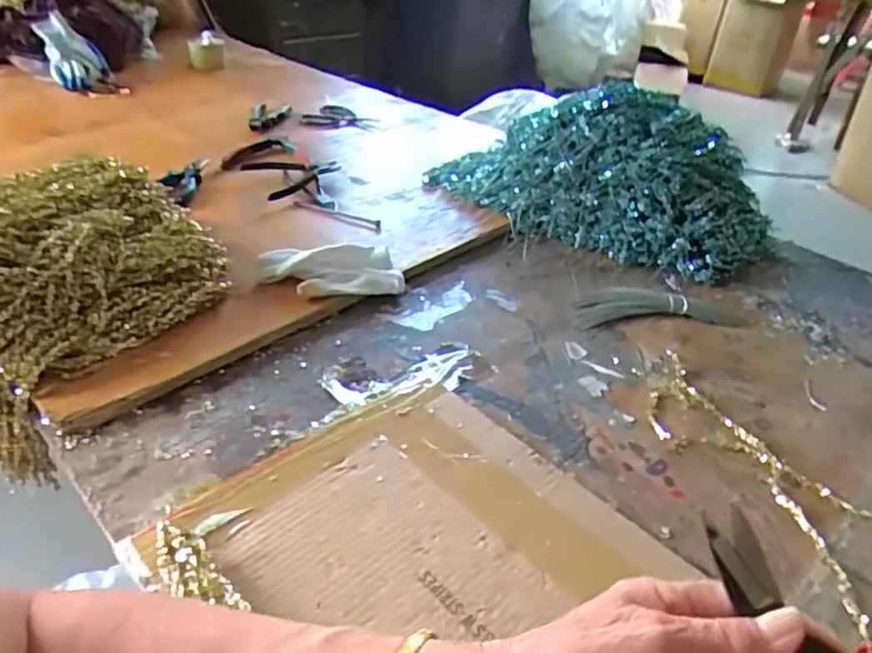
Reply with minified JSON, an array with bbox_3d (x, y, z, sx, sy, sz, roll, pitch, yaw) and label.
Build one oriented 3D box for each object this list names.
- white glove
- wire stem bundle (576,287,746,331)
[{"bbox_3d":[-0.117,-0.061,0.735,0.158,0.045,0.075,-5,37,-12],"label":"white glove"},{"bbox_3d":[0.254,-0.025,0.742,0.192,0.014,0.072,-1,36,-6],"label":"wire stem bundle"}]

